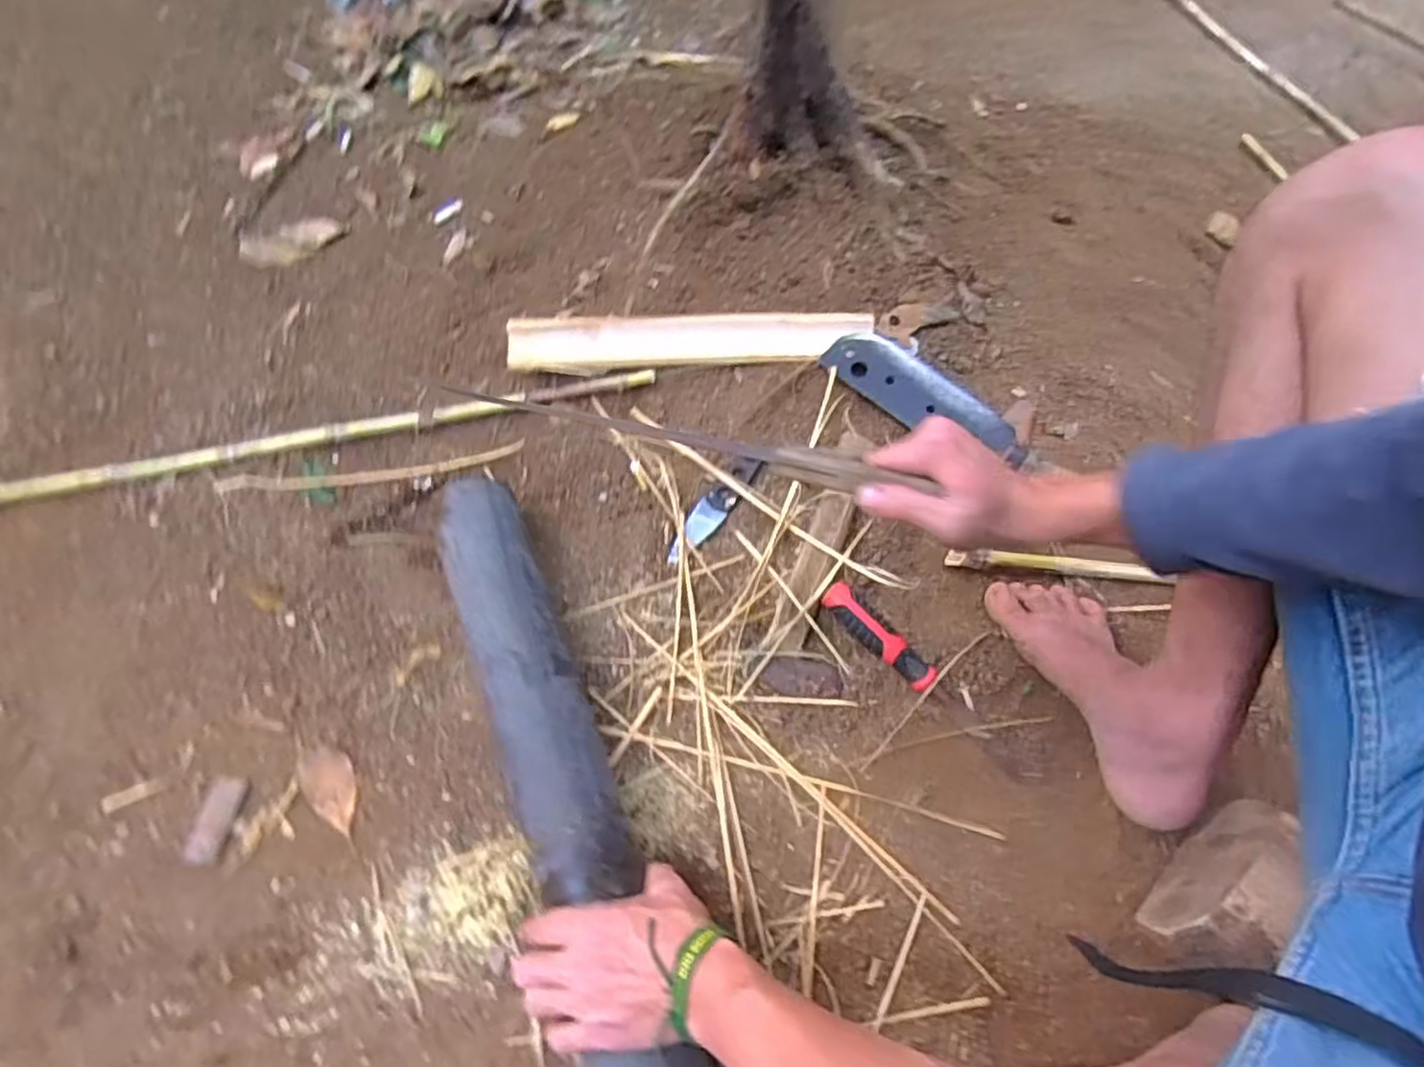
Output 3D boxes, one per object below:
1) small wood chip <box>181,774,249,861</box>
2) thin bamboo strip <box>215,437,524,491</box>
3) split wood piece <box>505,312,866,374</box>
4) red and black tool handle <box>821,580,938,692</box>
[{"bbox_3d":[-0.416,0.238,0.582,0.030,0.004,0.066,6,62,1],"label":"small wood chip"},{"bbox_3d":[-0.345,-0.065,0.717,0.296,0.021,0.018,-8,62,-7],"label":"thin bamboo strip"},{"bbox_3d":[-0.022,-0.207,0.756,0.381,0.040,0.058,-3,62,-5],"label":"split wood piece"},{"bbox_3d":[0.154,0.093,0.643,0.120,0.030,0.032,38,66,16],"label":"red and black tool handle"}]

